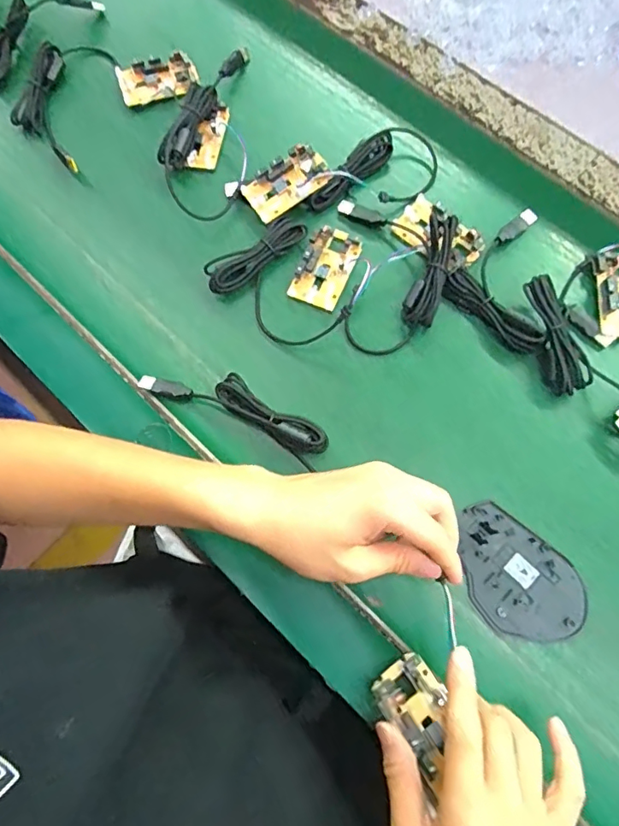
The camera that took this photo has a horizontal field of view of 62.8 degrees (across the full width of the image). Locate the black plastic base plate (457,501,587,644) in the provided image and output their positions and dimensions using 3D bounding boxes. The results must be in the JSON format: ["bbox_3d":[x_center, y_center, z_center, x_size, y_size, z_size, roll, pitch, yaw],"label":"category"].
[{"bbox_3d":[0.152,0.123,0.378,0.106,0.006,0.071,39,78,12],"label":"black plastic base plate"}]

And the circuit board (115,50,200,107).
[{"bbox_3d":[-0.156,-0.342,0.520,0.078,0.014,0.045,-11,73,-2],"label":"circuit board"}]

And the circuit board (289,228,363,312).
[{"bbox_3d":[0.015,-0.133,0.456,0.044,0.011,0.078,22,75,8],"label":"circuit board"}]

